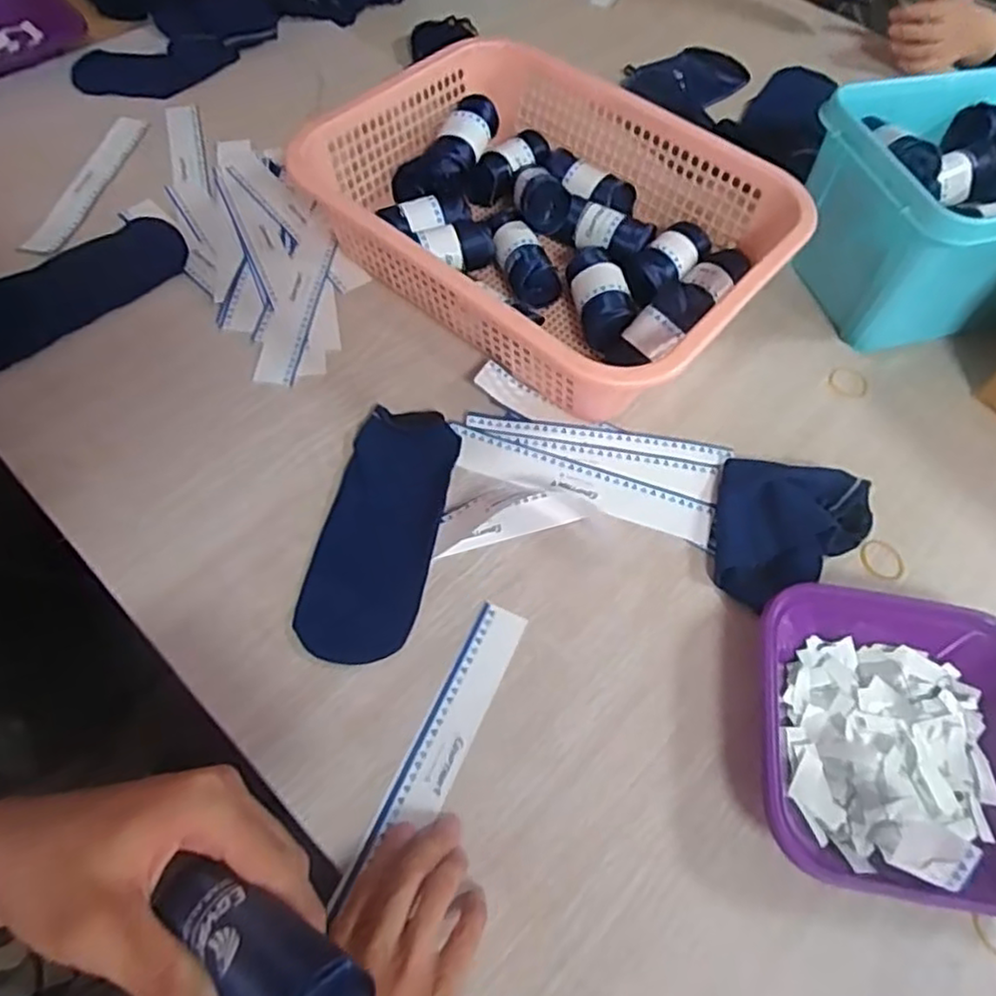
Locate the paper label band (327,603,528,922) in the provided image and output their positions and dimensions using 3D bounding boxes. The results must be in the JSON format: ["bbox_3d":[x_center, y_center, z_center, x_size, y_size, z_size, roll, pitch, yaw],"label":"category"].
[{"bbox_3d":[-0.037,0.161,0.450,0.033,0.005,0.203,25,62,7],"label":"paper label band"}]

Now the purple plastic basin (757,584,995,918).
[{"bbox_3d":[0.259,0.153,0.442,0.182,0.053,0.186,9,60,2],"label":"purple plastic basin"}]

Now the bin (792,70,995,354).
[{"bbox_3d":[0.440,-0.272,0.647,0.283,0.137,0.188,-11,61,-10],"label":"bin"}]

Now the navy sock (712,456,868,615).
[{"bbox_3d":[0.224,0.028,0.523,0.116,0.032,0.120,10,60,3],"label":"navy sock"}]

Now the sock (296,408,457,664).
[{"bbox_3d":[-0.087,0.021,0.519,0.084,0.012,0.202,11,60,3],"label":"sock"}]

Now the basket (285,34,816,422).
[{"bbox_3d":[0.042,-0.244,0.626,0.387,0.107,0.296,38,65,17],"label":"basket"}]

